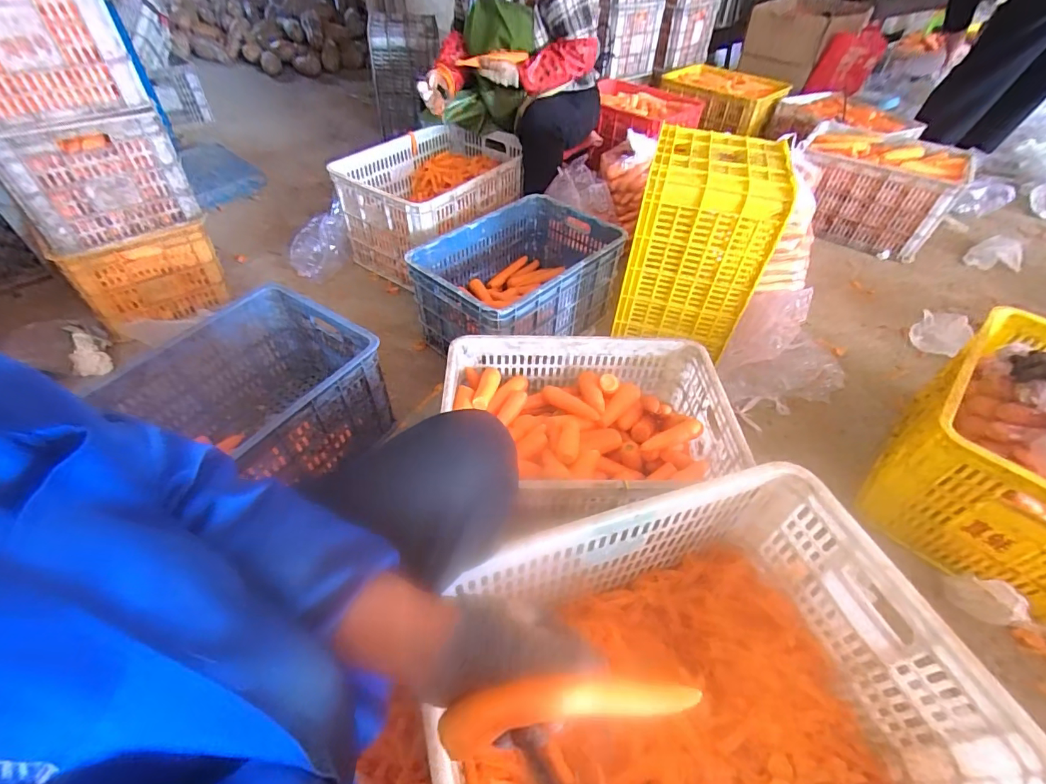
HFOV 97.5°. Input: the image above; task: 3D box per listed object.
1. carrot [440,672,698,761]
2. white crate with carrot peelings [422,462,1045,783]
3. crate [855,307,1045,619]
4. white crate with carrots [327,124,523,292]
[{"bbox_3d":[0.035,0.217,0.314,0.178,0.024,0.030,-3,48,-8],"label":"carrot"},{"bbox_3d":[0.209,0.403,0.608,0.597,0.263,0.427,-15,50,-14],"label":"white crate with carrot peelings"},{"bbox_3d":[1.033,0.101,0.935,0.537,0.337,0.351,-35,57,-28],"label":"crate"},{"bbox_3d":[-0.289,-0.664,1.593,0.469,0.285,0.623,21,51,17],"label":"white crate with carrots"}]

